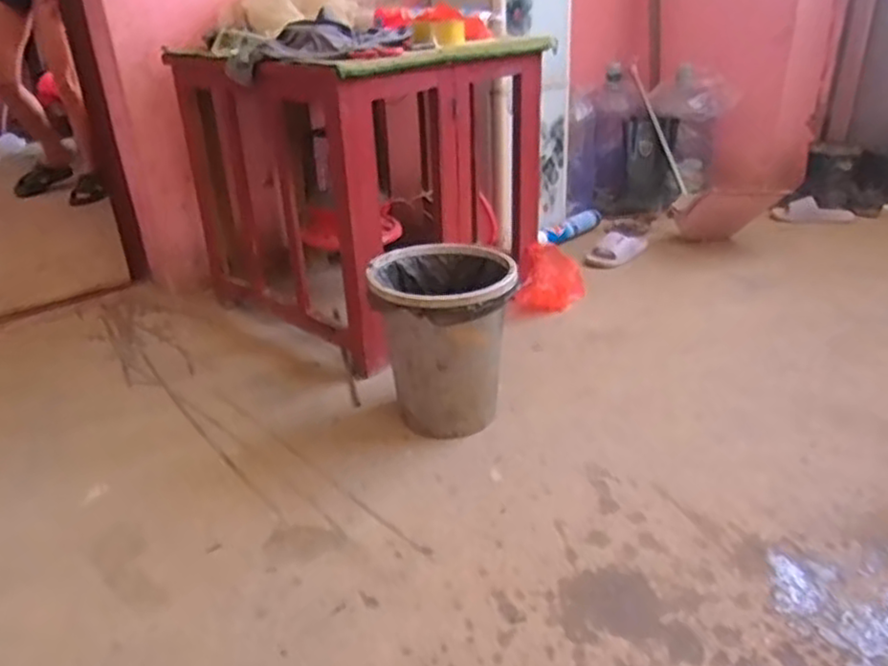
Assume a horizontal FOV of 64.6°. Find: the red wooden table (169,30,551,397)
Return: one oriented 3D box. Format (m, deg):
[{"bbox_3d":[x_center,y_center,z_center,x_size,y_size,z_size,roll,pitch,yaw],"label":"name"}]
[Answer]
[{"bbox_3d":[-0.138,-0.389,1.708,0.639,0.620,0.787,19,34,36],"label":"red wooden table"}]

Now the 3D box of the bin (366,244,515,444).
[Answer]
[{"bbox_3d":[-0.004,0.012,1.319,0.241,0.298,0.236,-8,28,-9],"label":"bin"}]

